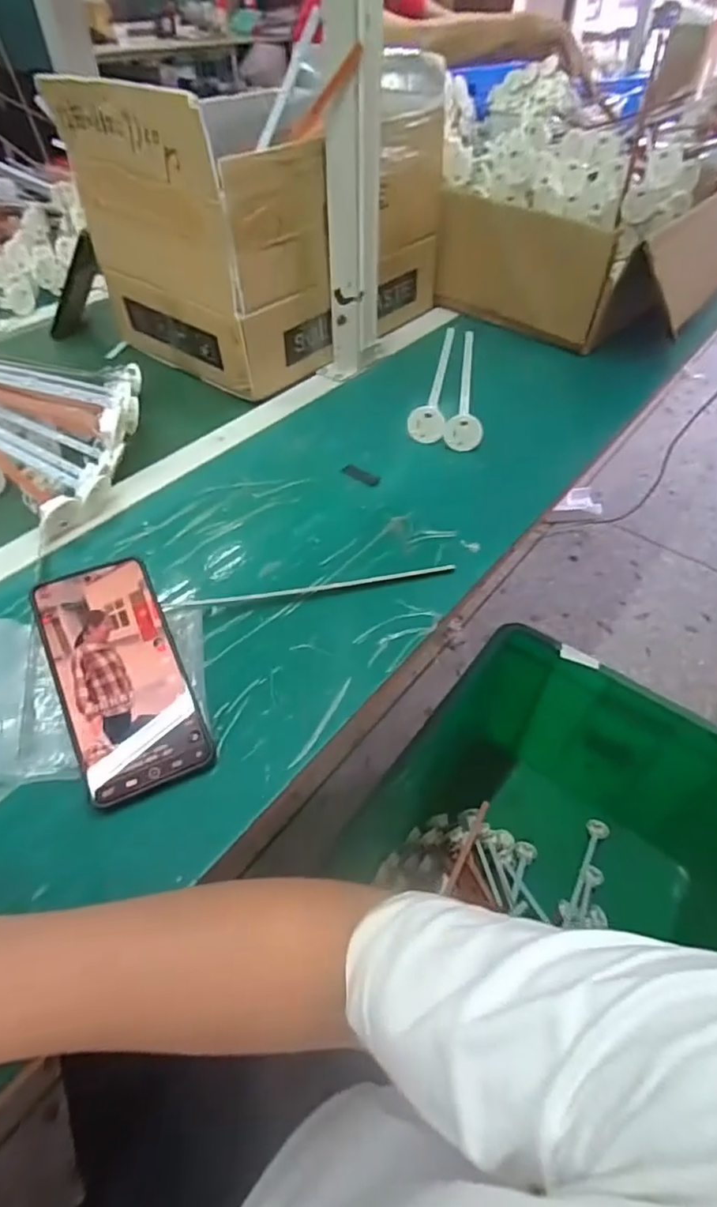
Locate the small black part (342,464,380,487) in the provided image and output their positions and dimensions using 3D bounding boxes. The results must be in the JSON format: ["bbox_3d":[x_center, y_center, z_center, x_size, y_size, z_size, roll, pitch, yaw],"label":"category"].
[{"bbox_3d":[0.003,-0.131,0.584,0.040,0.004,0.015,25,53,19],"label":"small black part"}]

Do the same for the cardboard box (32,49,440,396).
[{"bbox_3d":[-0.097,-0.489,0.719,0.269,0.244,0.384,34,57,24],"label":"cardboard box"}]

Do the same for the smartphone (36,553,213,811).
[{"bbox_3d":[-0.158,0.045,0.382,0.074,0.010,0.160,-20,70,-18],"label":"smartphone"}]

